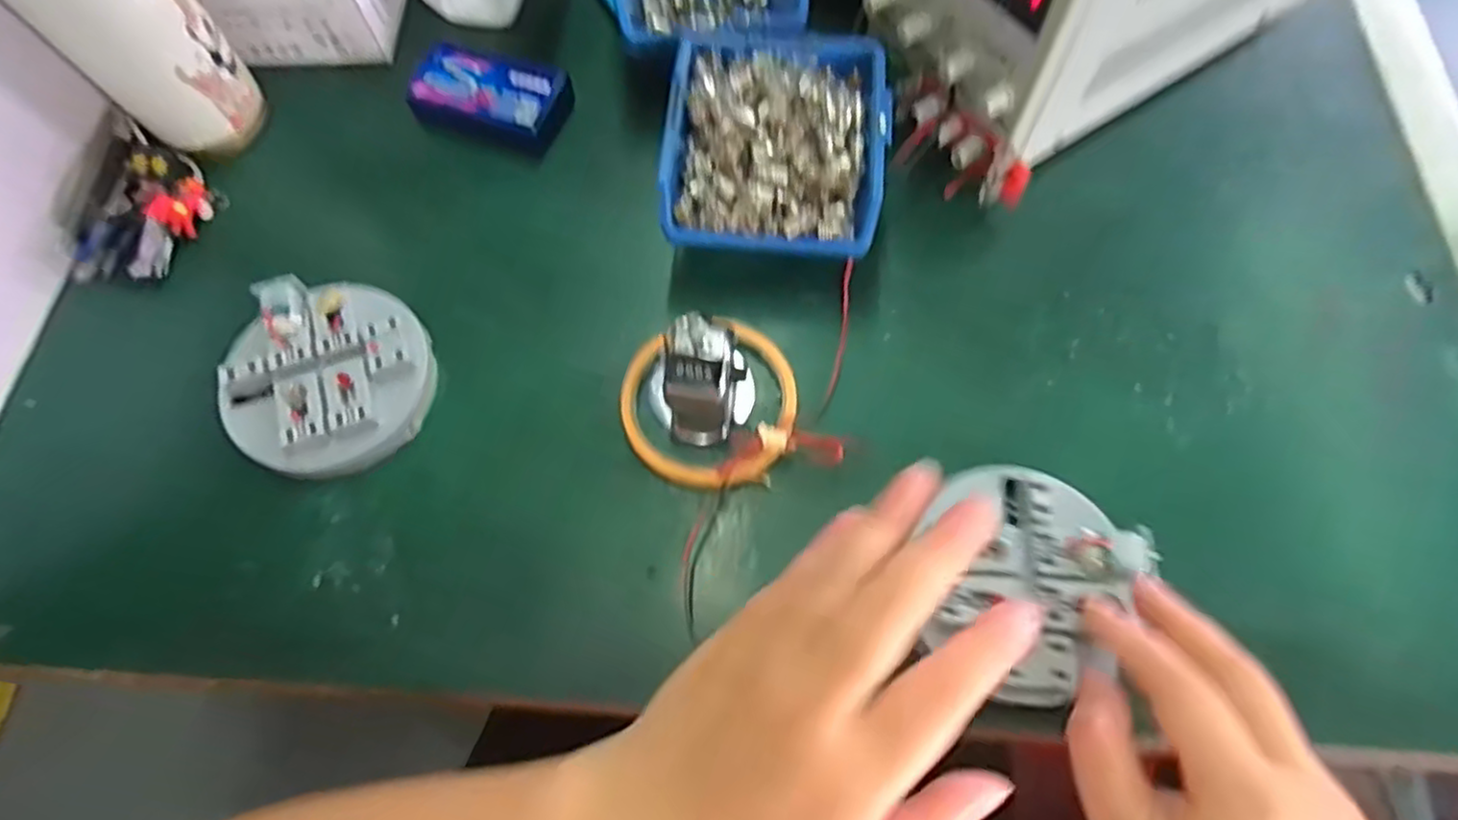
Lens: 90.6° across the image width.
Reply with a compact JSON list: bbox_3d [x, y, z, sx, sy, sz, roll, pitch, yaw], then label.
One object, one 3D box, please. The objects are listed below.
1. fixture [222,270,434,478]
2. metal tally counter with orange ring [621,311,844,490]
[{"bbox_3d":[-0.206,-0.015,0.374,0.094,0.037,0.097,-1,67,2],"label":"fixture"},{"bbox_3d":[-0.009,-0.009,0.356,0.090,0.057,0.089,-30,69,-10],"label":"metal tally counter with orange ring"}]

